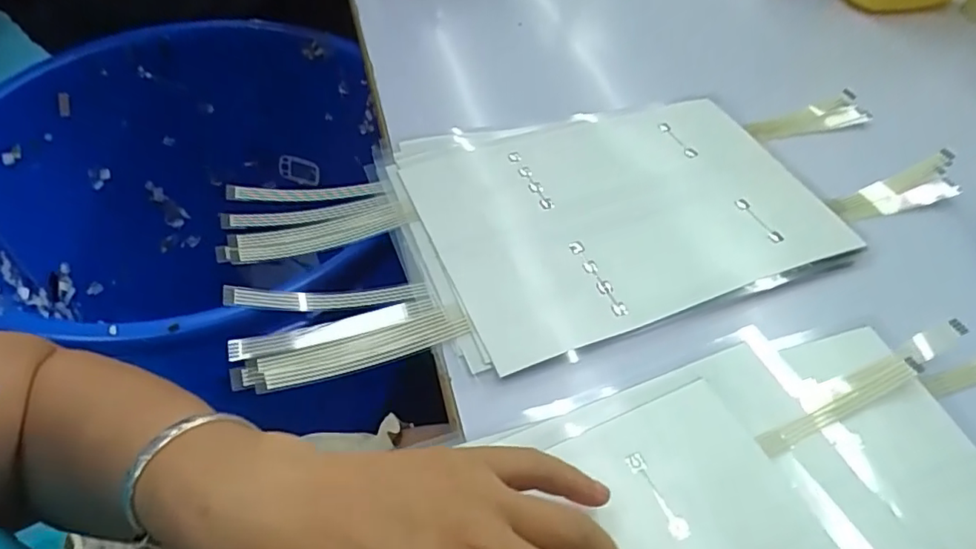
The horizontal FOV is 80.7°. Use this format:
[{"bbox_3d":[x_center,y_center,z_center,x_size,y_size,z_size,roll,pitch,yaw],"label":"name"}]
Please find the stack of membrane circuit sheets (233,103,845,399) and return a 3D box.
[{"bbox_3d":[0.025,-0.039,0.352,0.346,0.020,0.183,-8,52,-10],"label":"stack of membrane circuit sheets"}]

